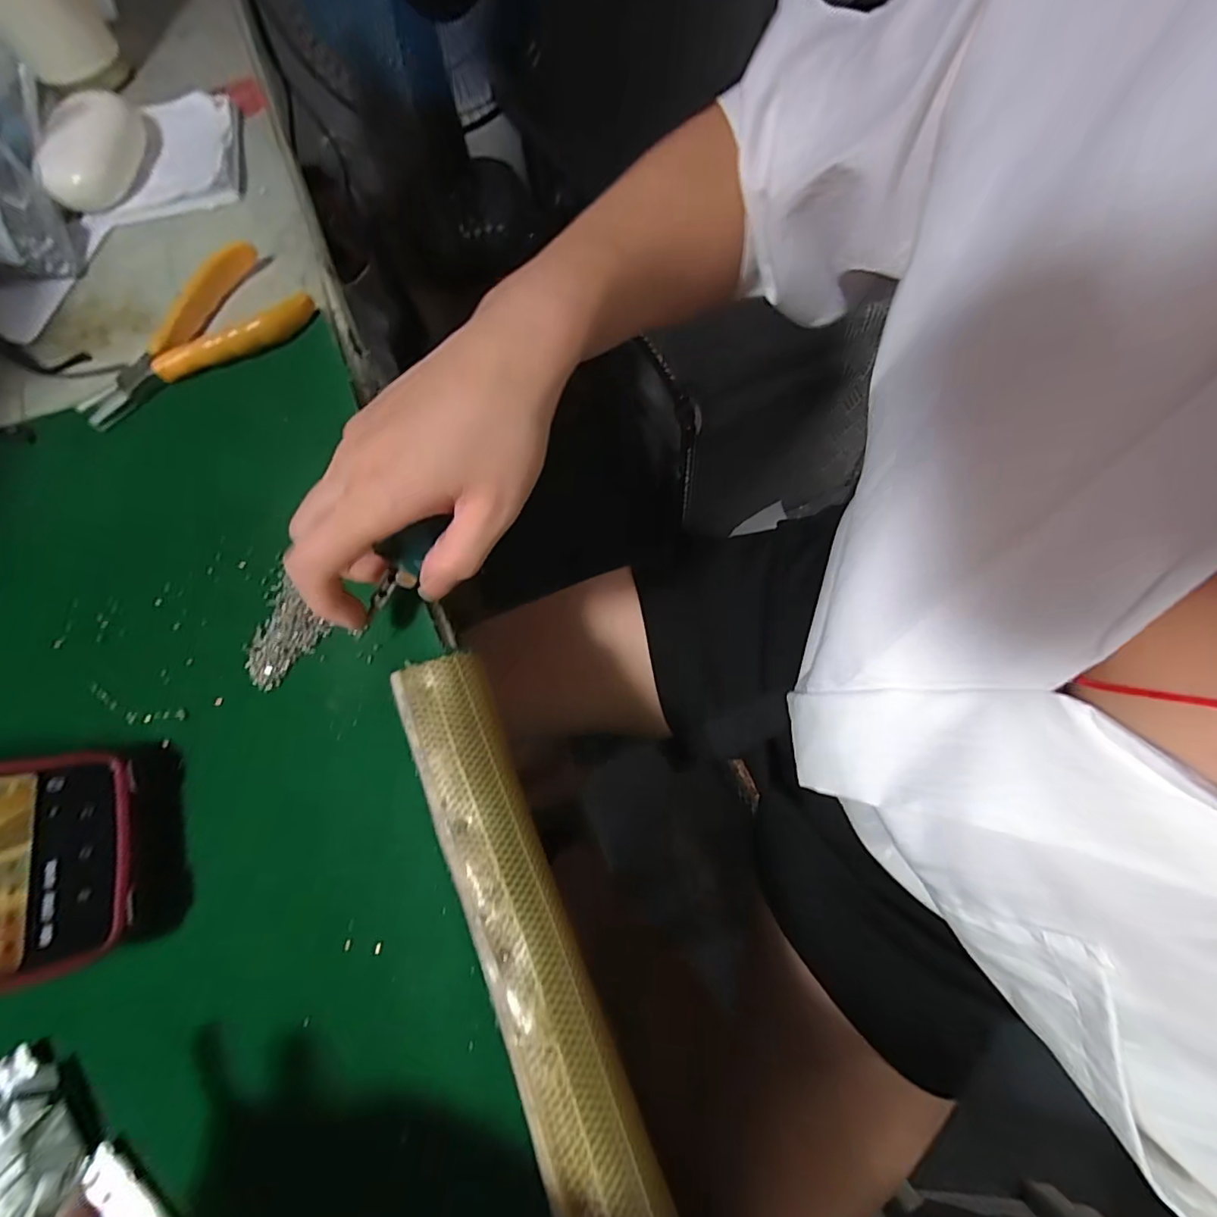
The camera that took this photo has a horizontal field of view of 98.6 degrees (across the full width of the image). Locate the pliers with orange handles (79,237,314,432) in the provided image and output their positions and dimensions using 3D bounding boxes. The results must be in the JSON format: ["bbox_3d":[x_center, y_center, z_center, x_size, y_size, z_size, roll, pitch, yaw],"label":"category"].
[{"bbox_3d":[-0.262,-0.178,0.325,0.142,0.016,0.087,-29,72,-8],"label":"pliers with orange handles"}]

